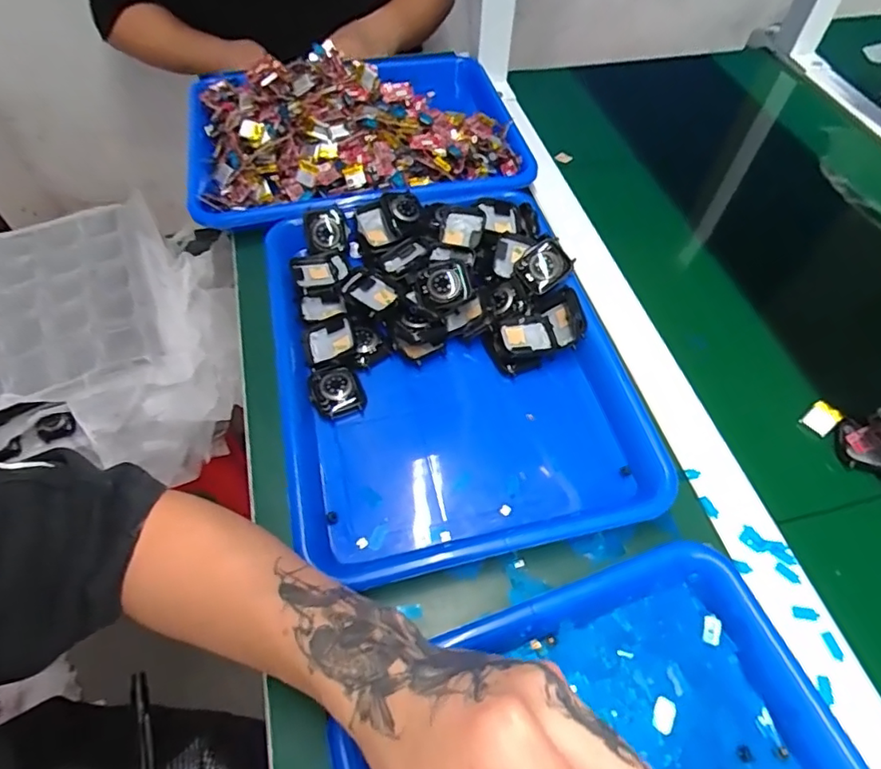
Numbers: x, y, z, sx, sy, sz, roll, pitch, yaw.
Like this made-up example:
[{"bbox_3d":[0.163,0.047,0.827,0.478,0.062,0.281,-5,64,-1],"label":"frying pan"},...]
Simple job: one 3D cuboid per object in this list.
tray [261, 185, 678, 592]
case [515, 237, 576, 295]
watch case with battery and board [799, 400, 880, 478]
[{"bbox_3d":[0.001,-0.028,0.434,0.262,0.045,0.332,-11,58,-8],"label":"tray"},{"bbox_3d":[0.086,-0.098,0.459,0.043,0.007,0.036,-42,87,5],"label":"case"},{"bbox_3d":[0.303,0.039,0.414,0.053,0.018,0.047,15,58,9],"label":"watch case with battery and board"}]

